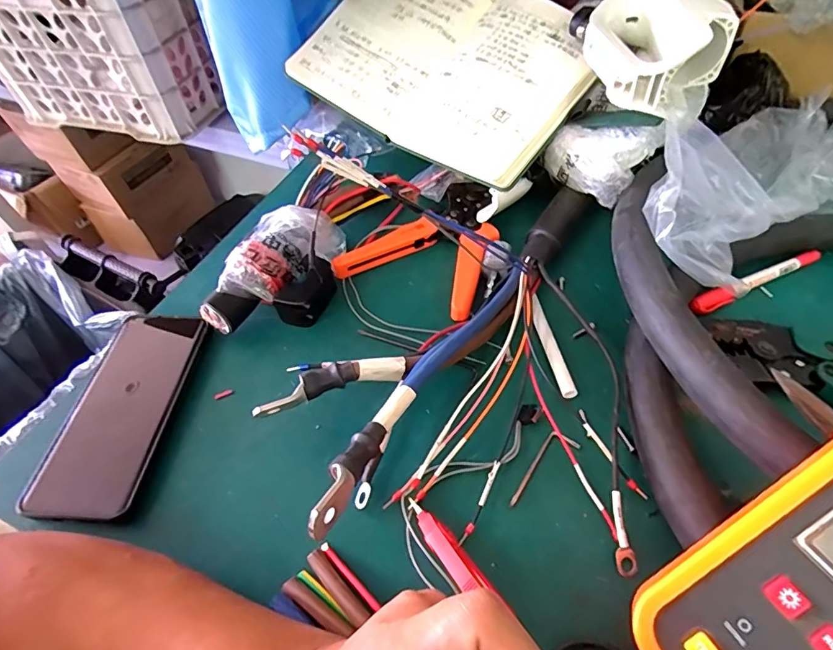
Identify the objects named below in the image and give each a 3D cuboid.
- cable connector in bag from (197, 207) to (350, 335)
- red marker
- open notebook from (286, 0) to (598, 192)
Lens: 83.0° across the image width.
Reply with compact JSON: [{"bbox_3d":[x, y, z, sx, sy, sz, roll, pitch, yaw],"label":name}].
[{"bbox_3d":[-0.118,-0.049,0.403,0.066,0.053,0.143,24,59,20],"label":"cable connector in bag"},{"bbox_3d":[0.290,-0.038,0.399,0.140,0.016,0.012,-22,55,-11],"label":"red marker"},{"bbox_3d":[0.032,-0.277,0.483,0.283,0.022,0.208,36,83,19],"label":"open notebook"}]

